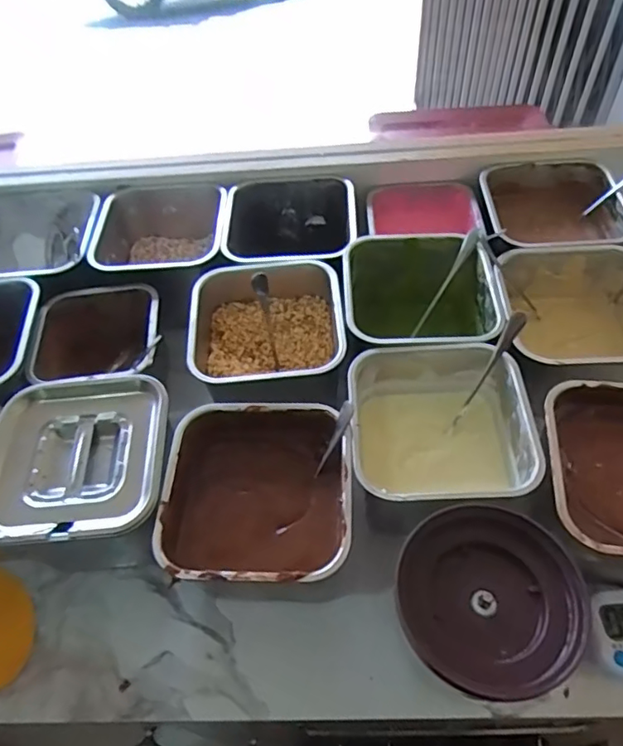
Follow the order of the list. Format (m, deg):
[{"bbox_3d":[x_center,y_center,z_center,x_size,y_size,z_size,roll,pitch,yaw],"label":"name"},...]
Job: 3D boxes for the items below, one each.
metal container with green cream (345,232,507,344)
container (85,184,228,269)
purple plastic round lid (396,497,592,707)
[{"bbox_3d":[0.107,-0.059,0.554,0.144,0.092,0.141,-3,54,2],"label":"metal container with green cream"},{"bbox_3d":[-0.163,-0.144,0.632,0.139,0.083,0.131,-2,54,3],"label":"container"},{"bbox_3d":[0.115,0.145,0.359,0.112,0.023,0.113,-2,54,3],"label":"purple plastic round lid"}]

